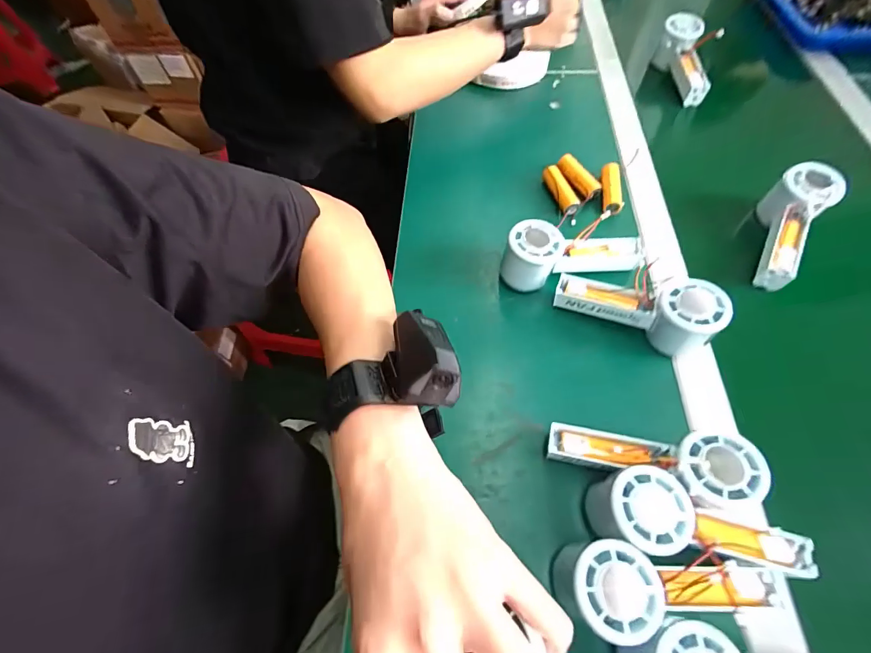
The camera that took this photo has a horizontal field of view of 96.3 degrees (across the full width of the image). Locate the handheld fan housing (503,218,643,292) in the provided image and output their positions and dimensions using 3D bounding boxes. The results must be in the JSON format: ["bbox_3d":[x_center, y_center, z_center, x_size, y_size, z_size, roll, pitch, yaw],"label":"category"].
[{"bbox_3d":[0.149,-0.080,0.429,0.154,0.063,0.057,-9,61,-3],"label":"handheld fan housing"}]

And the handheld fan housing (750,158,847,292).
[{"bbox_3d":[0.400,-0.110,0.442,0.057,0.048,0.152,24,83,14],"label":"handheld fan housing"}]

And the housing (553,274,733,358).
[{"bbox_3d":[0.199,-0.018,0.393,0.150,0.061,0.055,14,62,25],"label":"housing"}]

